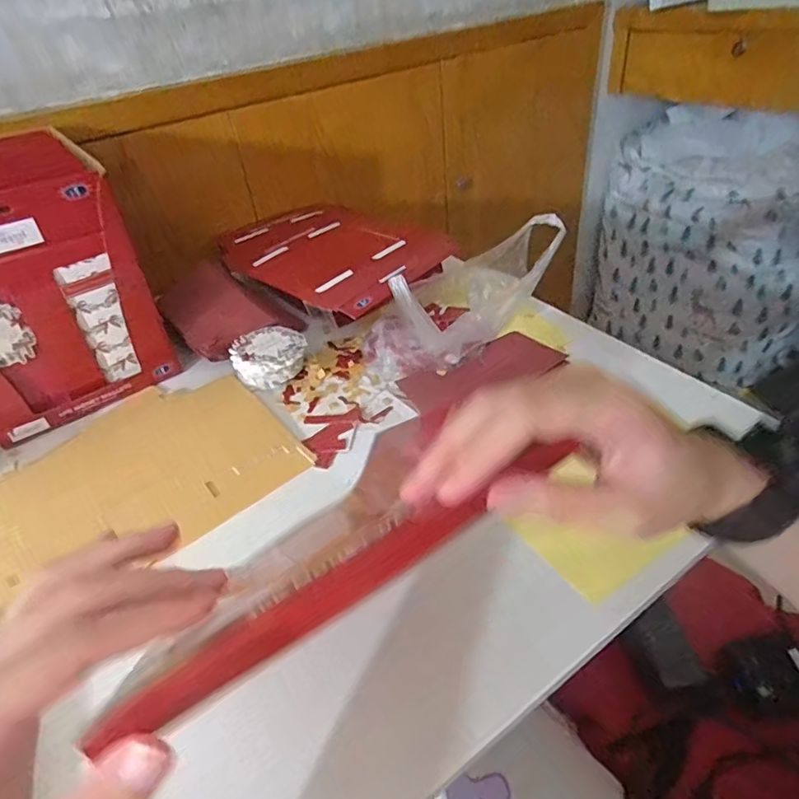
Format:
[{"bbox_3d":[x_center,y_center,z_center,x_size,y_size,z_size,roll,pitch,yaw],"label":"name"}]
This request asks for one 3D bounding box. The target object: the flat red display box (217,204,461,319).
[{"bbox_3d":[-0.107,-0.211,0.770,0.208,0.033,0.348,-33,46,-28],"label":"flat red display box"}]

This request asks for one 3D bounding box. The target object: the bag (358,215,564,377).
[{"bbox_3d":[0.065,-0.121,0.632,0.219,0.139,0.132,-23,42,-19],"label":"bag"}]

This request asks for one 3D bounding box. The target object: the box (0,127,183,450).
[{"bbox_3d":[-0.410,-0.132,0.611,0.200,0.254,0.204,-29,44,-24],"label":"box"}]

